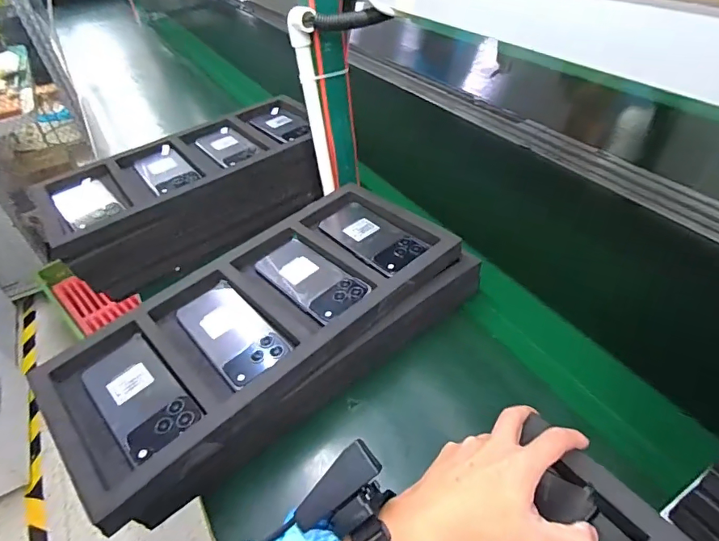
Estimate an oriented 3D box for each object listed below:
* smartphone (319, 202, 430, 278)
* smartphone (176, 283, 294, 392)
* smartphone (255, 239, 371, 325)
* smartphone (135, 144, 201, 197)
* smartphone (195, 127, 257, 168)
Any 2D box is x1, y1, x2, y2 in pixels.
[{"bbox_3d":[0.016,-0.045,0.599,0.073,0.006,0.156,-32,48,-25],"label":"smartphone"},{"bbox_3d":[-0.140,0.069,0.497,0.071,0.011,0.152,-33,48,-26],"label":"smartphone"},{"bbox_3d":[-0.059,0.010,0.550,0.075,0.007,0.147,-35,49,-28],"label":"smartphone"},{"bbox_3d":[-0.310,-0.160,0.714,0.067,0.006,0.144,-30,47,-23],"label":"smartphone"},{"bbox_3d":[-0.220,-0.207,0.751,0.067,0.006,0.131,-31,47,-24],"label":"smartphone"}]

